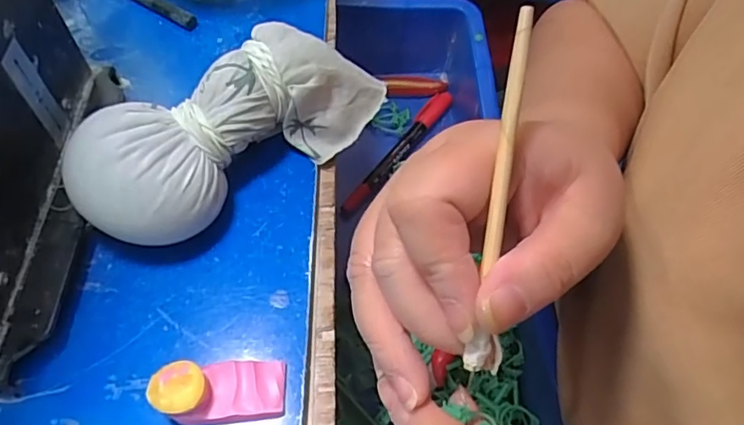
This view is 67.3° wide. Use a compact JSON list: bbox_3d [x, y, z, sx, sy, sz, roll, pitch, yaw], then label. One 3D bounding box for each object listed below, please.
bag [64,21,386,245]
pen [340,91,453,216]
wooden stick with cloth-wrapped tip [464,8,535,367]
[{"bbox_3d":[-0.056,-0.040,0.250,0.148,0.048,0.055,-35,67,-21],"label":"bag"},{"bbox_3d":[0.020,-0.050,0.440,0.014,0.010,0.140,34,63,16],"label":"pen"},{"bbox_3d":[0.038,-0.005,0.161,0.009,0.004,0.104,5,98,0],"label":"wooden stick with cloth-wrapped tip"}]

